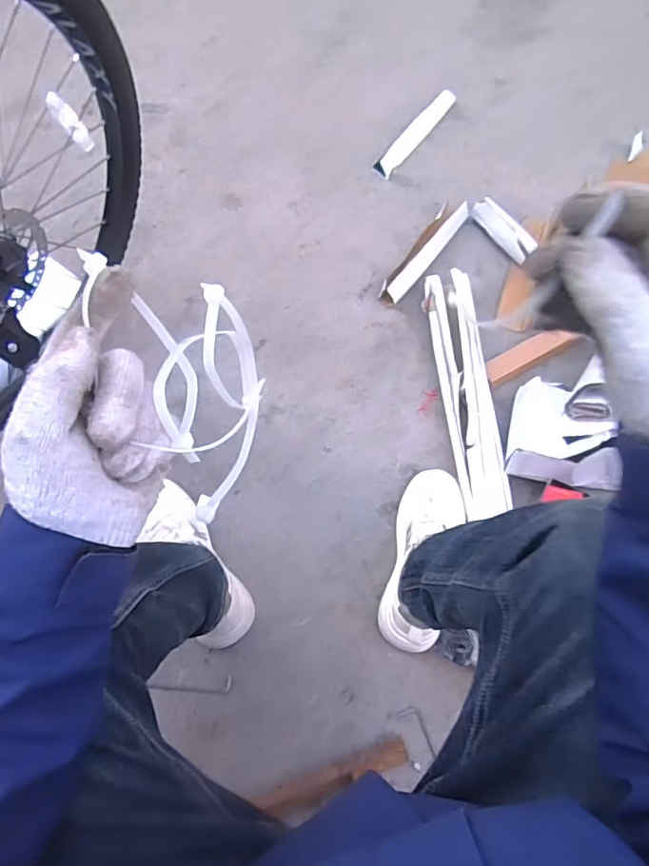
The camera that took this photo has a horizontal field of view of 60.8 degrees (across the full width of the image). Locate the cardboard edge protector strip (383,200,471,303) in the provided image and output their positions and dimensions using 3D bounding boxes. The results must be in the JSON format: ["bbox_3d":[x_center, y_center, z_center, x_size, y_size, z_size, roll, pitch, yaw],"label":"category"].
[{"bbox_3d":[0.200,-0.355,1.076,0.057,0.036,0.262,35,73,9],"label":"cardboard edge protector strip"}]

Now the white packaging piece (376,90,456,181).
[{"bbox_3d":[0.191,-0.639,1.172,0.040,0.027,0.259,37,74,9],"label":"white packaging piece"}]

